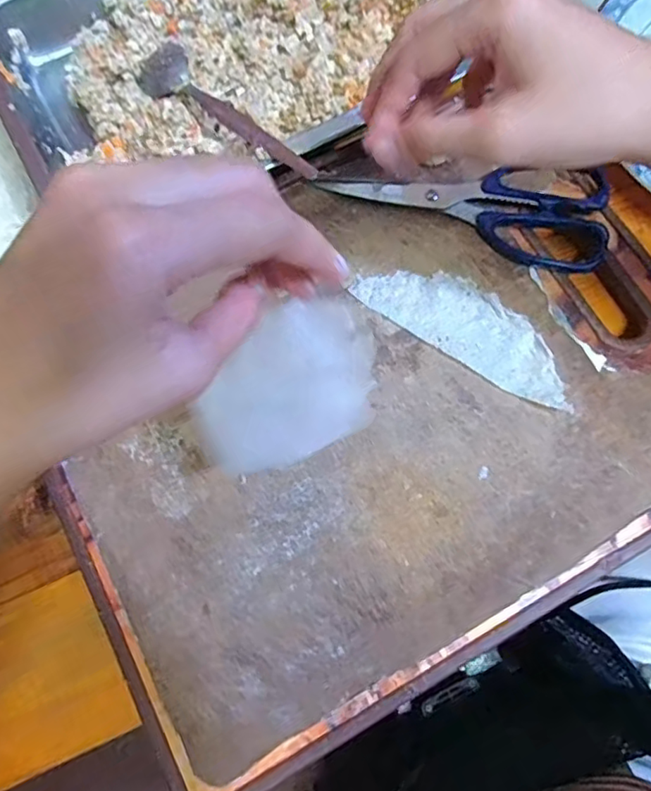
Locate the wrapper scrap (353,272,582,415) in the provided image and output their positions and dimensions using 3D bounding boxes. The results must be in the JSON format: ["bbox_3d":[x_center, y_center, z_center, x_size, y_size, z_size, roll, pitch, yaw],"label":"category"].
[{"bbox_3d":[0.085,-0.043,0.333,0.135,0.006,0.046,34,79,9],"label":"wrapper scrap"}]

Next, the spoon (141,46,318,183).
[{"bbox_3d":[-0.064,-0.176,0.349,0.031,0.015,0.170,-44,67,-9],"label":"spoon"}]

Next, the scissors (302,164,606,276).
[{"bbox_3d":[0.088,-0.125,0.354,0.176,0.010,0.067,15,77,5],"label":"scissors"}]

